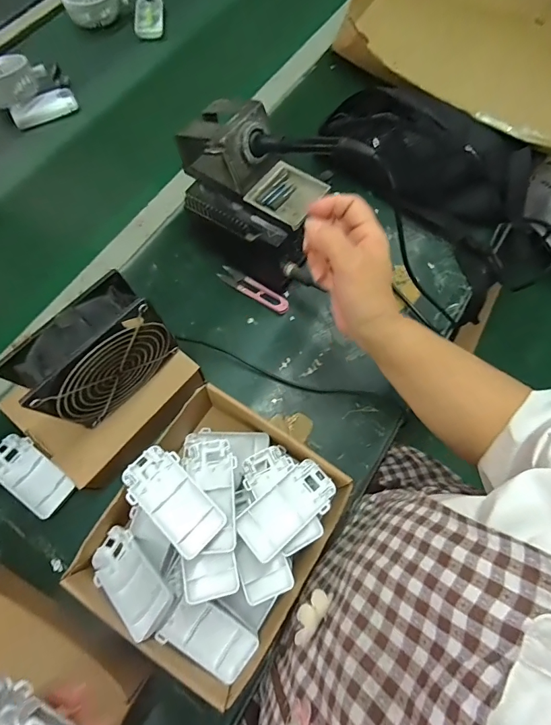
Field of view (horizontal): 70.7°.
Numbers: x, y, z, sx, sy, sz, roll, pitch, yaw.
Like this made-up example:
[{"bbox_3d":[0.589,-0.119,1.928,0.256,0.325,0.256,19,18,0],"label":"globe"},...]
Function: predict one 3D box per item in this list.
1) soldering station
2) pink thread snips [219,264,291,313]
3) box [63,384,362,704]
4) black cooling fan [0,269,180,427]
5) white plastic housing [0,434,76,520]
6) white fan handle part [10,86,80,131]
[{"bbox_3d":[-0.030,-0.191,0.457,0.171,0.157,0.111,38,74,10],"label":"soldering station"},{"bbox_3d":[-0.028,-0.094,0.504,0.102,0.009,0.023,31,72,8],"label":"pink thread snips"},{"bbox_3d":[-0.057,0.153,0.370,0.178,0.092,0.211,30,72,8],"label":"box"},{"bbox_3d":[-0.154,-0.004,0.348,0.044,0.114,0.115,42,74,12],"label":"black cooling fan"},{"bbox_3d":[-0.263,0.120,0.415,0.095,0.013,0.047,32,72,8],"label":"white plastic housing"},{"bbox_3d":[-0.354,-0.391,0.595,0.095,0.021,0.038,-30,75,-12],"label":"white fan handle part"}]

